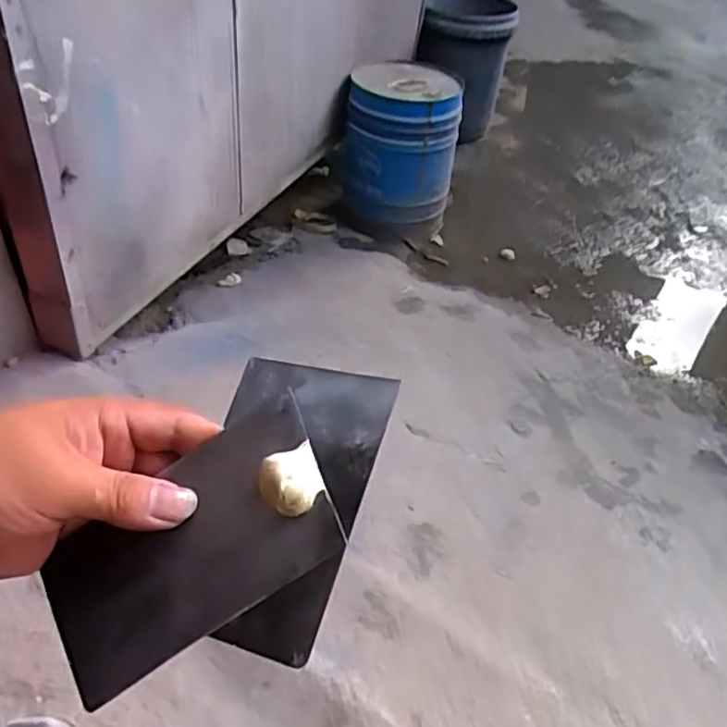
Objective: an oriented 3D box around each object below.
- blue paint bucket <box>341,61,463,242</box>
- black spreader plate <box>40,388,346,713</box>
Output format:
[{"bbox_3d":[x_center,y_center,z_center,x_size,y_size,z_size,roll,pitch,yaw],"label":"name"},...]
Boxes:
[{"bbox_3d":[0.090,-0.513,1.613,0.257,0.340,0.270,11,43,7],"label":"blue paint bucket"},{"bbox_3d":[-0.075,0.079,0.289,0.133,0.008,0.074,-33,64,0],"label":"black spreader plate"}]

